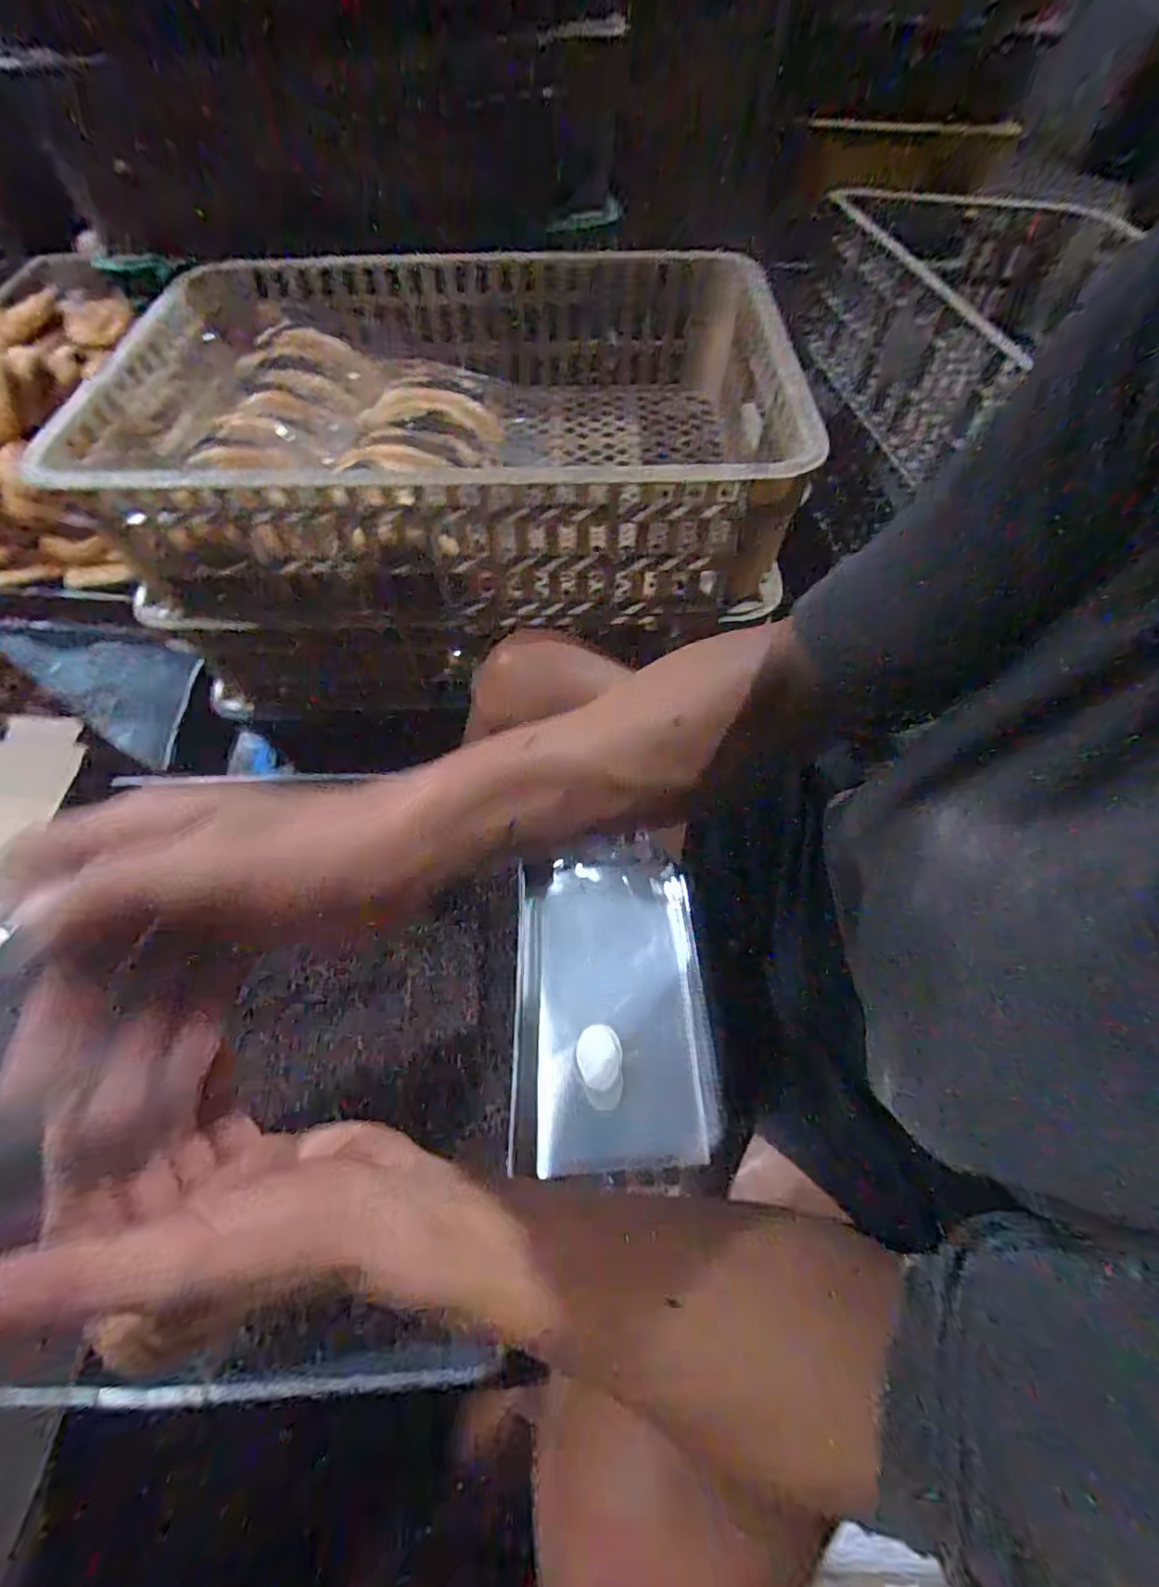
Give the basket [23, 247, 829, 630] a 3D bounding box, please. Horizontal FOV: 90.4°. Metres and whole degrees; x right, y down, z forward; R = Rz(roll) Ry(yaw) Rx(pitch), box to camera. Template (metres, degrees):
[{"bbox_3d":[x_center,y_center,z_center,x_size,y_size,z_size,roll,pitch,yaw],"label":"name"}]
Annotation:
[{"bbox_3d":[-0.130,-0.376,0.580,0.570,0.147,0.457,0,59,-1],"label":"basket"}]

